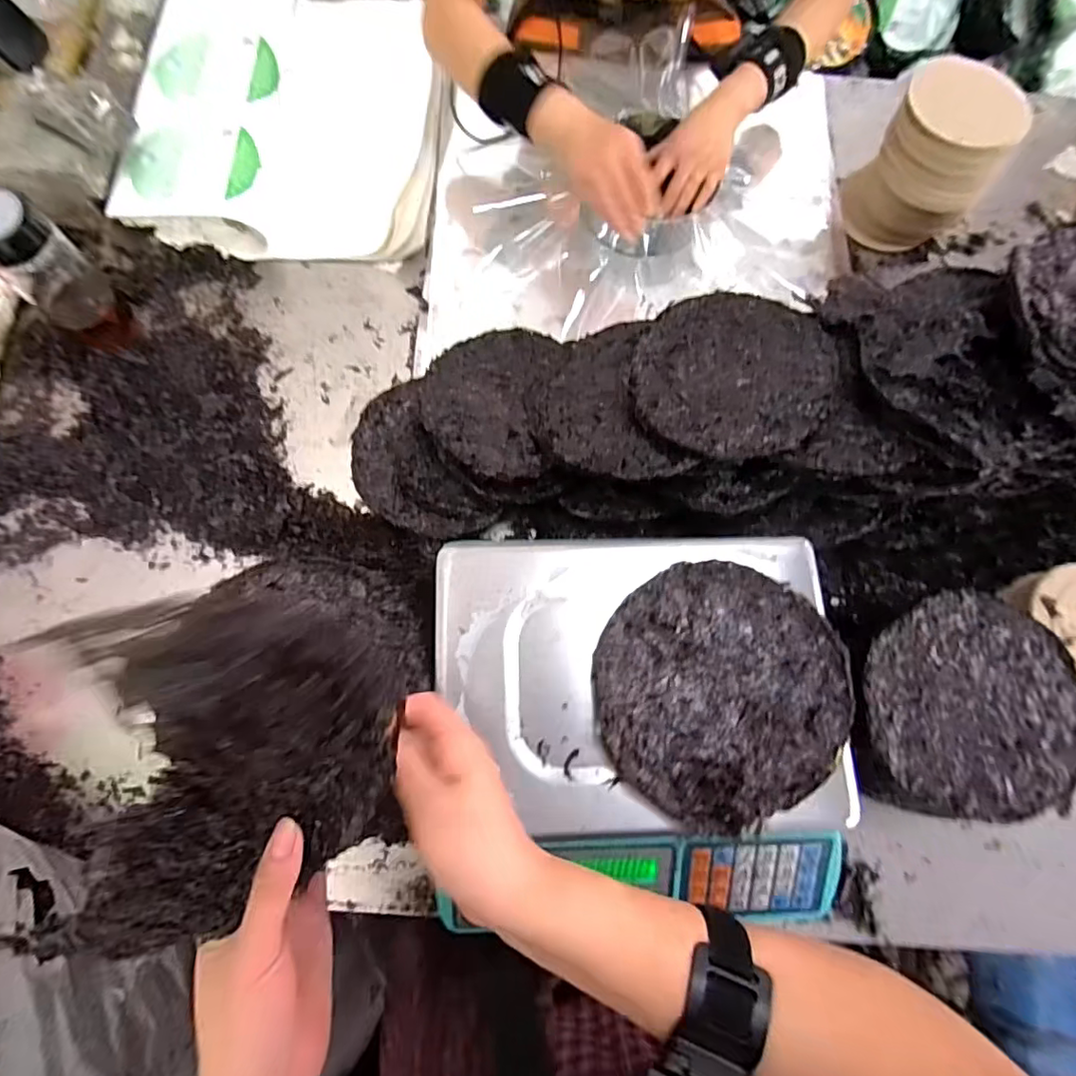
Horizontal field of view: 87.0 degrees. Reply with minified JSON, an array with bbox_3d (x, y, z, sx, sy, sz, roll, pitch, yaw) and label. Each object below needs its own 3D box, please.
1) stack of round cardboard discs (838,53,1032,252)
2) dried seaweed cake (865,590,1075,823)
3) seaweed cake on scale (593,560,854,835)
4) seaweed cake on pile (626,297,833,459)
[{"bbox_3d":[0.503,-0.483,0.732,0.149,0.162,0.118,37,76,8],"label":"stack of round cardboard discs"},{"bbox_3d":[0.390,0.147,0.506,0.187,0.019,0.187,1,74,-2],"label":"dried seaweed cake"},{"bbox_3d":[0.145,0.117,0.451,0.195,0.023,0.191,1,74,-2],"label":"seaweed cake on scale"},{"bbox_3d":[0.193,-0.166,0.566,0.185,0.009,0.193,-3,66,6],"label":"seaweed cake on pile"}]

